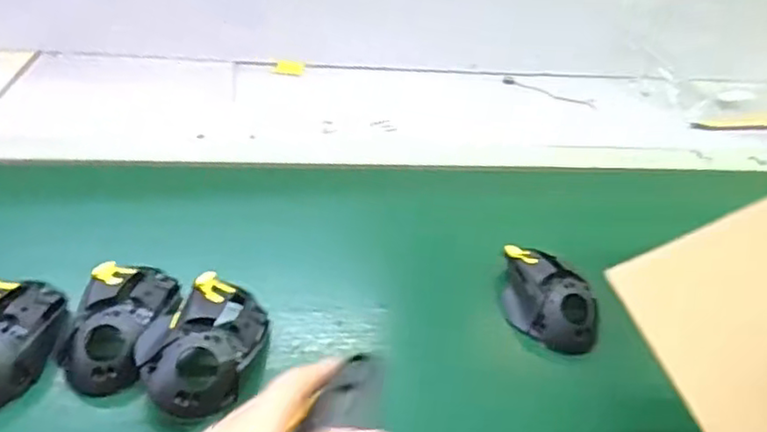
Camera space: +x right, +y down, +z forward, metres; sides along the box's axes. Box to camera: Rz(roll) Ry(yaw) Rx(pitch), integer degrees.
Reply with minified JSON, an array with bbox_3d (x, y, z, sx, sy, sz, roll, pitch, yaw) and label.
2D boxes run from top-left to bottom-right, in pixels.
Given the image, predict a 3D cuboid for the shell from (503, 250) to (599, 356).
[{"bbox_3d":[0.132,0.065,0.539,0.059,0.039,0.100,-3,38,-16],"label":"shell"}]

